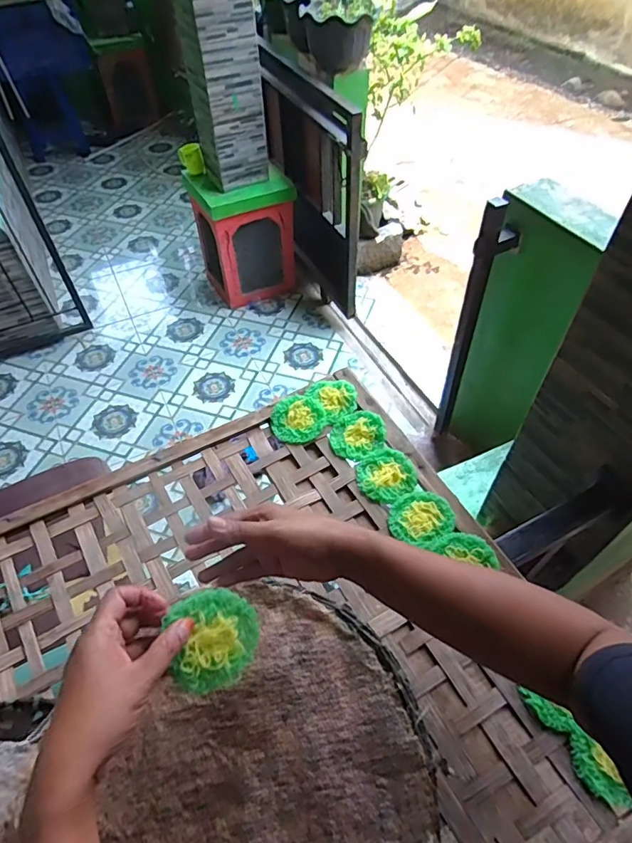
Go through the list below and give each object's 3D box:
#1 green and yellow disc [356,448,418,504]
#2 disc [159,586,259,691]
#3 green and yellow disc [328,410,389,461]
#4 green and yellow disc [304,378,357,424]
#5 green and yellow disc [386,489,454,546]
[{"bbox_3d":[0.093,0.071,0.664,0.076,0.004,0.074,-3,54,4],"label":"green and yellow disc"},{"bbox_3d":[-0.080,0.178,0.407,0.071,0.010,0.077,-4,85,-31],"label":"disc"},{"bbox_3d":[0.059,0.017,0.702,0.077,0.012,0.070,-3,54,4],"label":"green and yellow disc"},{"bbox_3d":[0.029,-0.036,0.738,0.060,0.009,0.070,-28,56,-14],"label":"green and yellow disc"},{"bbox_3d":[0.131,0.119,0.627,0.078,0.004,0.069,-16,54,-7],"label":"green and yellow disc"}]

